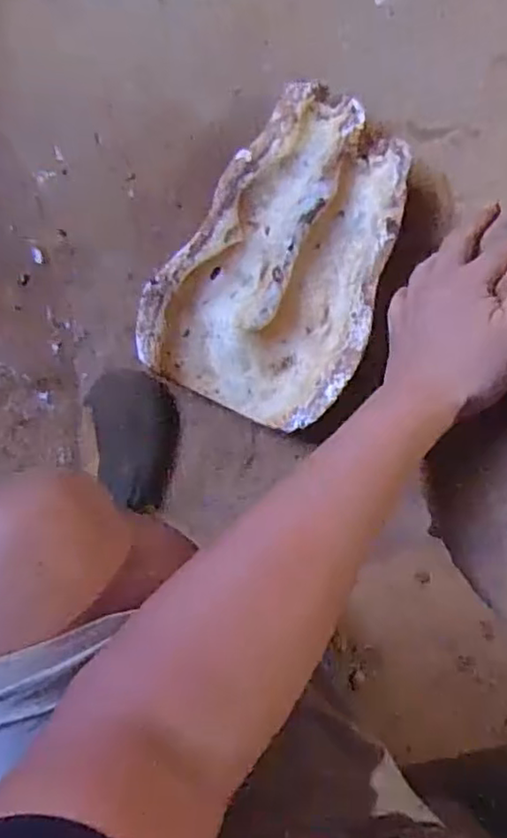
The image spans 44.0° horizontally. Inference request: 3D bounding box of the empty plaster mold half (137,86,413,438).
[{"bbox_3d":[0.042,-0.172,0.684,0.232,0.054,0.356,32,87,5],"label":"empty plaster mold half"}]

